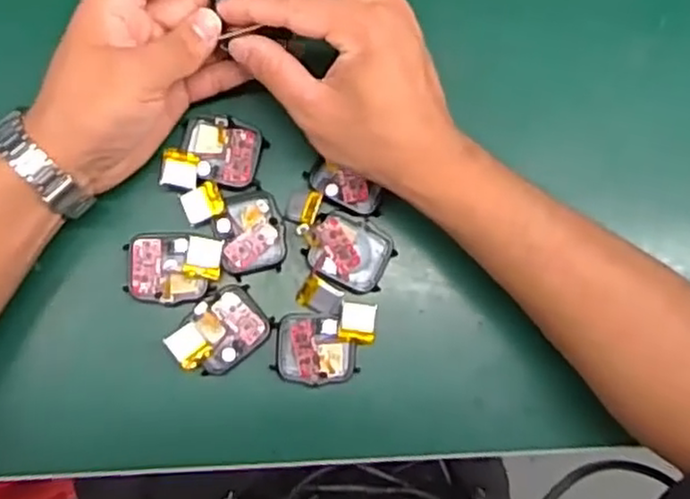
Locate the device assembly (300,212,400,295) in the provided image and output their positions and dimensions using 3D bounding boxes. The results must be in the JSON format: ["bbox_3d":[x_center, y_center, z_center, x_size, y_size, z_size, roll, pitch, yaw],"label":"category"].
[{"bbox_3d":[0.002,0.001,0.406,0.048,0.016,0.039,23,82,-3],"label":"device assembly"}]

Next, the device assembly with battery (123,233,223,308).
[{"bbox_3d":[-0.093,0.011,0.389,0.050,0.013,0.038,3,84,-6],"label":"device assembly with battery"}]

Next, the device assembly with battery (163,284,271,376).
[{"bbox_3d":[-0.067,0.045,0.387,0.050,0.019,0.036,-42,90,-8],"label":"device assembly with battery"}]

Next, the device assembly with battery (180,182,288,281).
[{"bbox_3d":[-0.058,-0.013,0.401,0.042,0.017,0.059,-35,89,-8],"label":"device assembly with battery"}]

